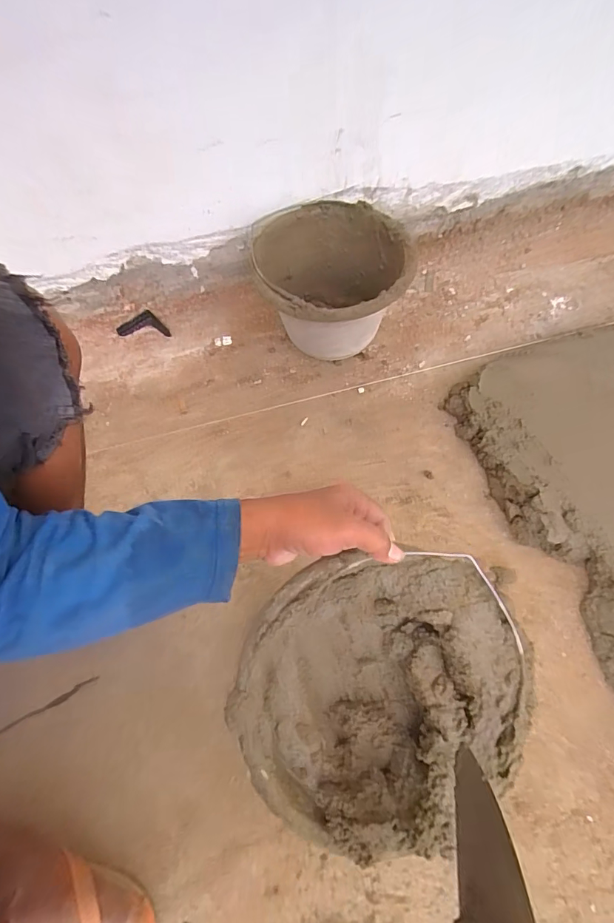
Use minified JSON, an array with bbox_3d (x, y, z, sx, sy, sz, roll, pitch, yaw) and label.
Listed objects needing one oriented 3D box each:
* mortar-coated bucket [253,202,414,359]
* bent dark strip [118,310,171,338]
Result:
[{"bbox_3d":[0.045,-0.285,0.753,0.250,0.176,0.251,-5,61,1],"label":"mortar-coated bucket"},{"bbox_3d":[-0.317,-0.270,0.849,0.103,0.017,0.045,2,61,5],"label":"bent dark strip"}]

